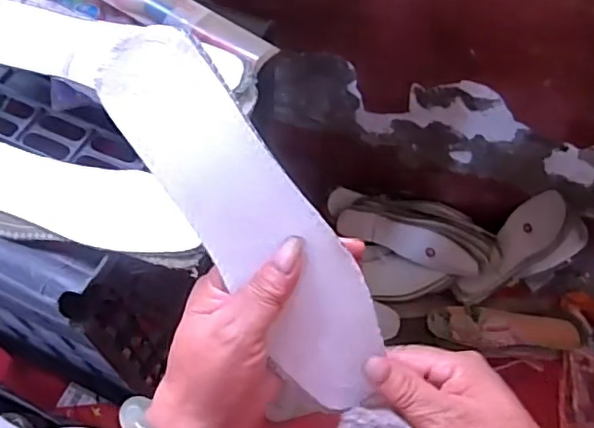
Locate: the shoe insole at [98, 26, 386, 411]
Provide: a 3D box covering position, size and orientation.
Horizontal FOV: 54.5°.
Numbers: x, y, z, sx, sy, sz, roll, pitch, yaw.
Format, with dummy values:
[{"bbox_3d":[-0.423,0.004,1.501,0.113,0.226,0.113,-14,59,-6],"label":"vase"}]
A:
[{"bbox_3d":[-0.019,0.007,0.297,0.061,0.014,0.219,-28,104,9],"label":"shoe insole"}]

